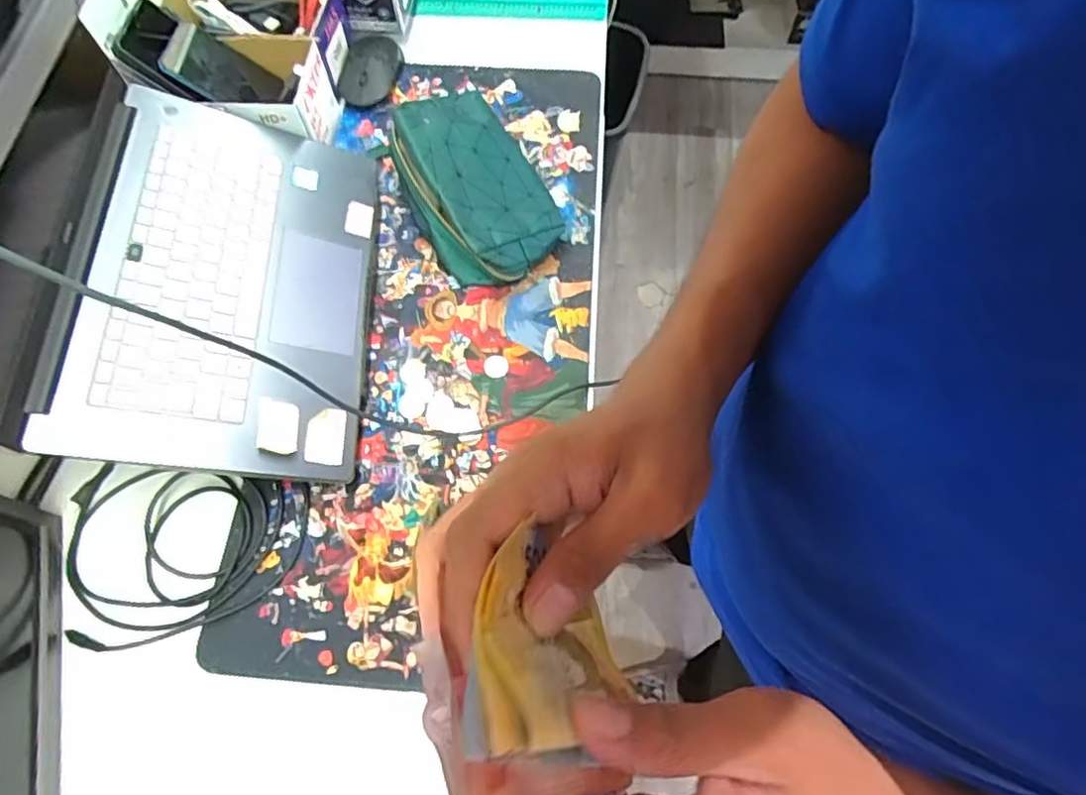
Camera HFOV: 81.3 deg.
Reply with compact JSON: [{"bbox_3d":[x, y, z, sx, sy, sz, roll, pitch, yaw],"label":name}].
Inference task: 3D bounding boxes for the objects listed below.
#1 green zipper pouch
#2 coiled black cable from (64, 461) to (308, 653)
[{"bbox_3d":[-0.069,-0.216,0.640,0.127,0.081,0.206,-28,69,-11],"label":"green zipper pouch"},{"bbox_3d":[-0.308,0.132,0.525,0.199,0.019,0.145,5,67,2],"label":"coiled black cable"}]

